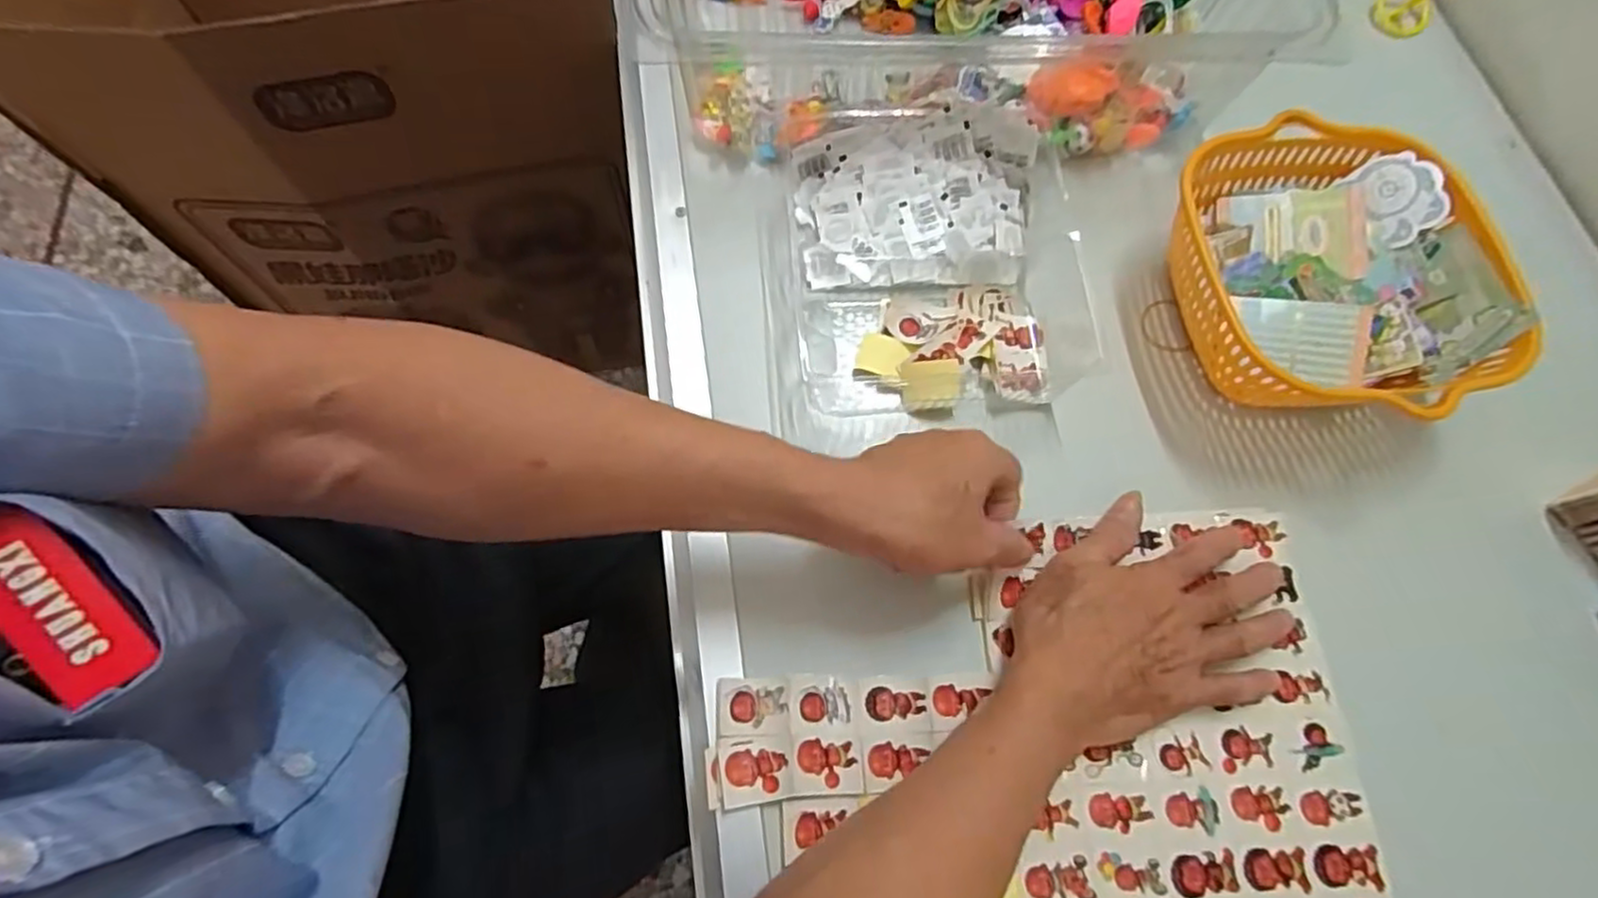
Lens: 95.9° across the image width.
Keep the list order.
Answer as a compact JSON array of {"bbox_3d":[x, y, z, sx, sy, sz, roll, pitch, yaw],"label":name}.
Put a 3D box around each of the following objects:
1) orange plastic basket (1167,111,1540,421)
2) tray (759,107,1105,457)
[{"bbox_3d":[0.346,-0.109,0.478,0.199,0.073,0.211,2,68,-4],"label":"orange plastic basket"},{"bbox_3d":[0.090,-0.123,0.486,0.221,0.061,0.217,-3,68,-5],"label":"tray"}]

